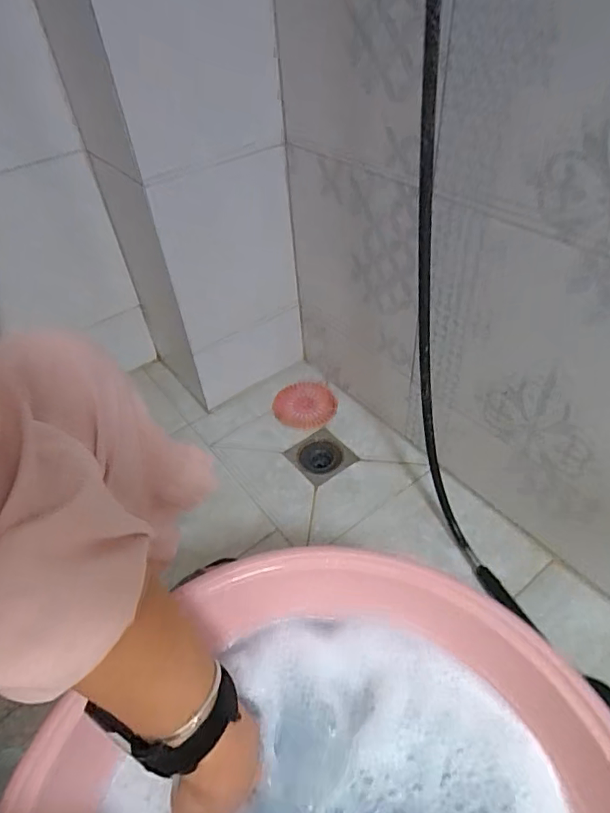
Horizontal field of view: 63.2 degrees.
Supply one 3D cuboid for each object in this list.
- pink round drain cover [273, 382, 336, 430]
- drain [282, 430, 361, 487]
[{"bbox_3d":[0.000,-0.004,0.993,0.127,0.005,0.122,-3,45,3],"label":"pink round drain cover"},{"bbox_3d":[0.030,0.092,0.906,0.097,0.018,0.098,-32,50,-24],"label":"drain"}]

